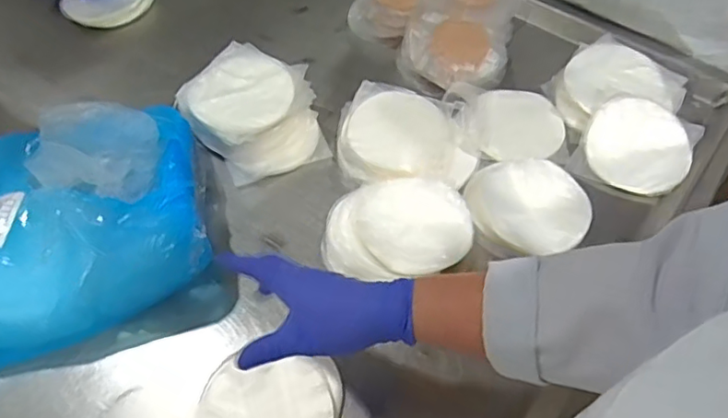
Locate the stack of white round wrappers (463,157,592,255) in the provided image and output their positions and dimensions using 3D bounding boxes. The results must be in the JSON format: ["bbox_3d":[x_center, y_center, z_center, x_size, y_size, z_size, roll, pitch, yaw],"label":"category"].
[{"bbox_3d":[0.186,-0.005,0.654,0.120,0.033,0.132,-33,62,-17],"label":"stack of white round wrappers"}]

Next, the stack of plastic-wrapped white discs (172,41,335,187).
[{"bbox_3d":[-0.144,-0.128,0.722,0.156,0.074,0.174,-22,59,-11],"label":"stack of plastic-wrapped white discs"}]

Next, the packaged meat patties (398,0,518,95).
[{"bbox_3d":[0.136,-0.265,0.803,0.139,0.073,0.230,12,59,10],"label":"packaged meat patties"}]

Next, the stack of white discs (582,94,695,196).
[{"bbox_3d":[0.339,-0.079,0.704,0.127,0.015,0.117,14,80,-1],"label":"stack of white discs"}]

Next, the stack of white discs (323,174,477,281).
[{"bbox_3d":[0.039,0.018,0.641,0.162,0.034,0.119,5,58,6],"label":"stack of white discs"}]

